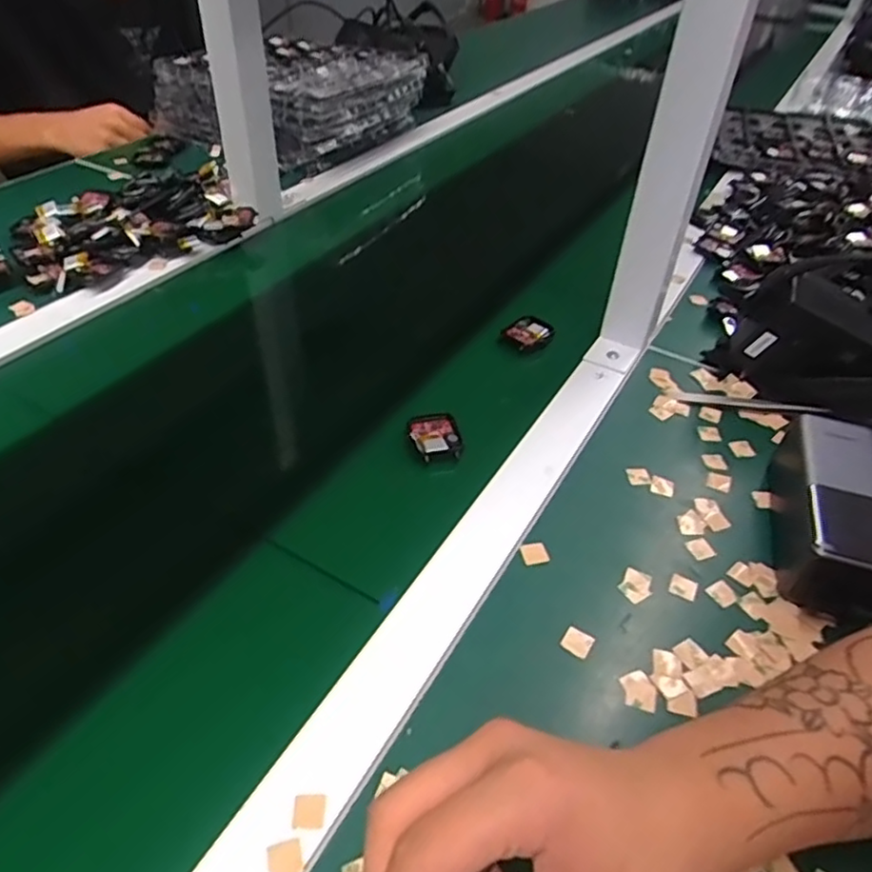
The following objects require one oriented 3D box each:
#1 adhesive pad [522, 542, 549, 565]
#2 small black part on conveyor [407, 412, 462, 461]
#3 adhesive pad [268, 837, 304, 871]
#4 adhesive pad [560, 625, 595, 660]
[{"bbox_3d":[0.063,0.074,0.414,0.015,0.004,0.015,-7,43,-12],"label":"adhesive pad"},{"bbox_3d":[-0.001,-0.001,0.490,0.036,0.009,0.045,-7,43,-13],"label":"small black part on conveyor"},{"bbox_3d":[-0.065,0.182,0.283,0.014,0.004,0.014,-9,43,-15],"label":"adhesive pad"},{"bbox_3d":[0.080,0.116,0.370,0.017,0.004,0.015,28,47,25],"label":"adhesive pad"}]

